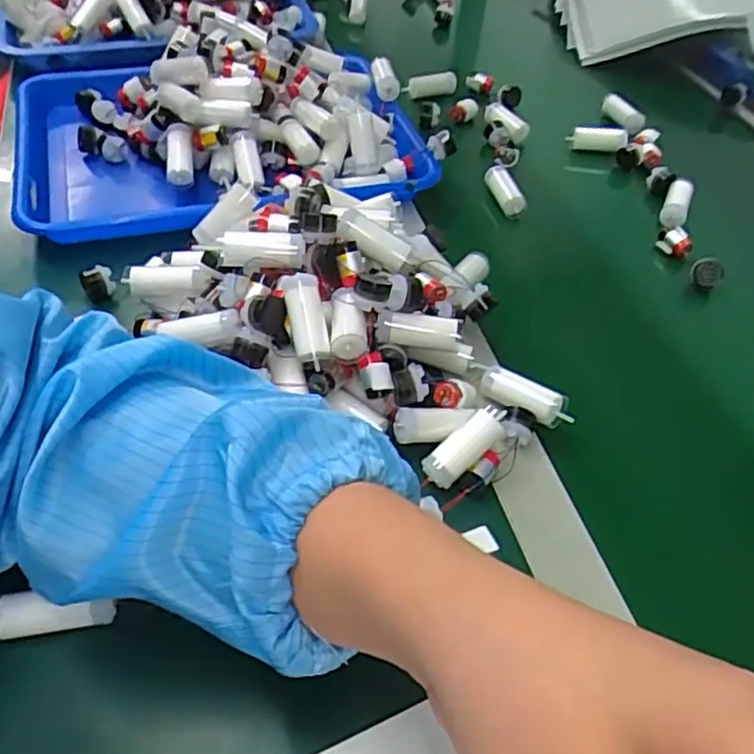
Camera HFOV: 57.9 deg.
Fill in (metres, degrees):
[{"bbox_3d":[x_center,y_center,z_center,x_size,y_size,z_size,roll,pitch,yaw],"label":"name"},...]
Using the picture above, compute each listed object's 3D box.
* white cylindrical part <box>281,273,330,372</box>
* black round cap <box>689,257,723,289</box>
[{"bbox_3d":[-0.040,-0.033,0.394,0.019,0.017,0.055,-11,79,-14],"label":"white cylindrical part"},{"bbox_3d":[0.265,-0.084,0.547,0.024,0.025,0.008,18,49,11],"label":"black round cap"}]

